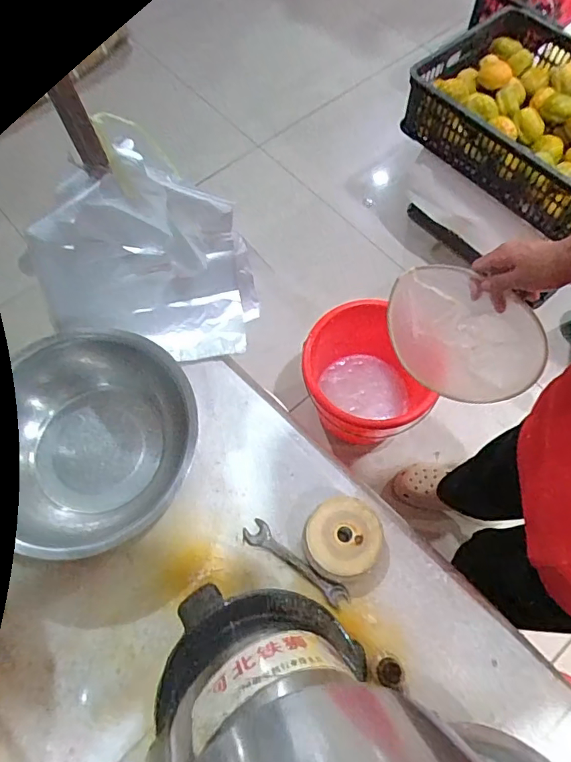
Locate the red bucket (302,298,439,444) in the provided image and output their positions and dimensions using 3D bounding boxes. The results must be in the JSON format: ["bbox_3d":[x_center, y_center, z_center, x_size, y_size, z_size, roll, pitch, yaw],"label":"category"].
[{"bbox_3d":[0.181,0.006,1.181,0.274,0.250,0.302,-16,67,-6],"label":"red bucket"}]

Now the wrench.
[{"bbox_3d":[0.012,0.243,0.667,0.156,0.006,0.034,35,71,15],"label":"wrench"}]

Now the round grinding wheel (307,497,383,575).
[{"bbox_3d":[0.079,0.208,0.669,0.097,0.023,0.096,-2,66,0],"label":"round grinding wheel"}]

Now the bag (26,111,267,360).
[{"bbox_3d":[-0.190,-0.173,0.703,0.258,0.286,0.183,7,66,4],"label":"bag"}]

